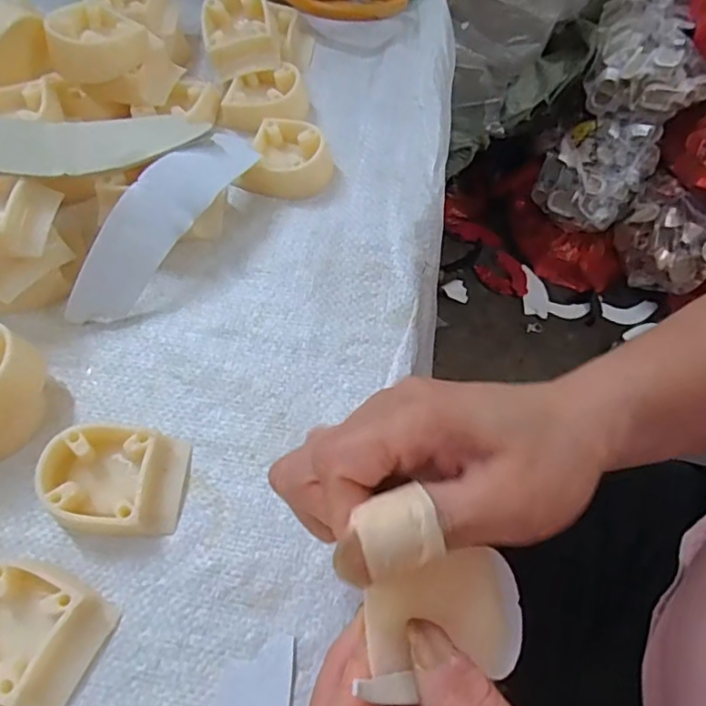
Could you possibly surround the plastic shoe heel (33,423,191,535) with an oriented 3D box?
[{"bbox_3d":[-0.109,0.057,0.265,0.056,0.025,0.050,2,62,2],"label":"plastic shoe heel"}]

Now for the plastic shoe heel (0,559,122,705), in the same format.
[{"bbox_3d":[-0.135,0.112,0.237,0.057,0.023,0.046,23,65,12],"label":"plastic shoe heel"}]

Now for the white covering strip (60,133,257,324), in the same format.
[{"bbox_3d":[-0.102,-0.072,0.319,0.029,0.046,0.134,29,66,15],"label":"white covering strip"}]

